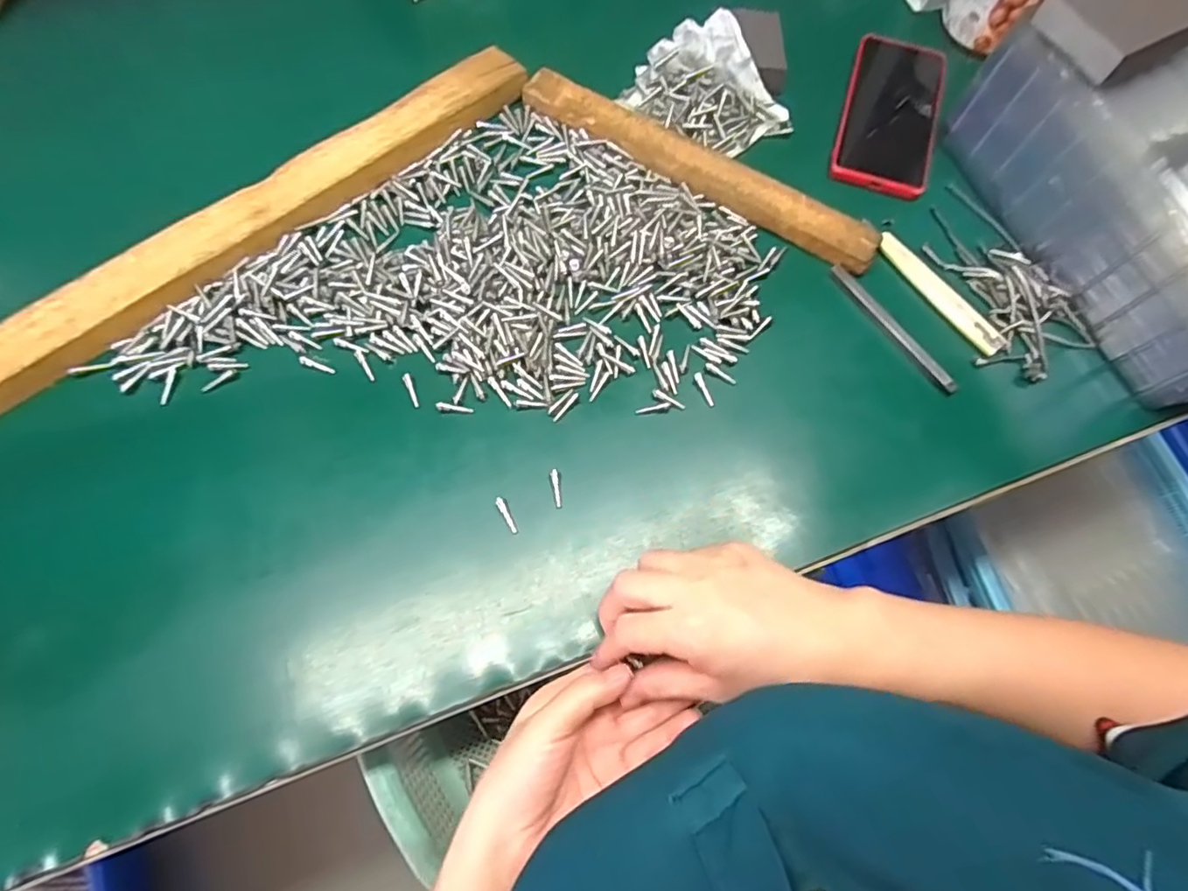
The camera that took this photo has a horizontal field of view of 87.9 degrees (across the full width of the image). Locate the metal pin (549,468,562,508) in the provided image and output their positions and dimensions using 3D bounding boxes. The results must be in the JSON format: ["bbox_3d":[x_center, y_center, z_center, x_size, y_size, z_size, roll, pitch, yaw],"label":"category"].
[{"bbox_3d":[-0.024,0.028,0.398,0.008,0.004,0.025,-7,79,-6],"label":"metal pin"}]

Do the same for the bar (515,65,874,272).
[{"bbox_3d":[0.083,-0.221,0.491,0.300,0.031,0.037,30,68,10],"label":"bar"}]

